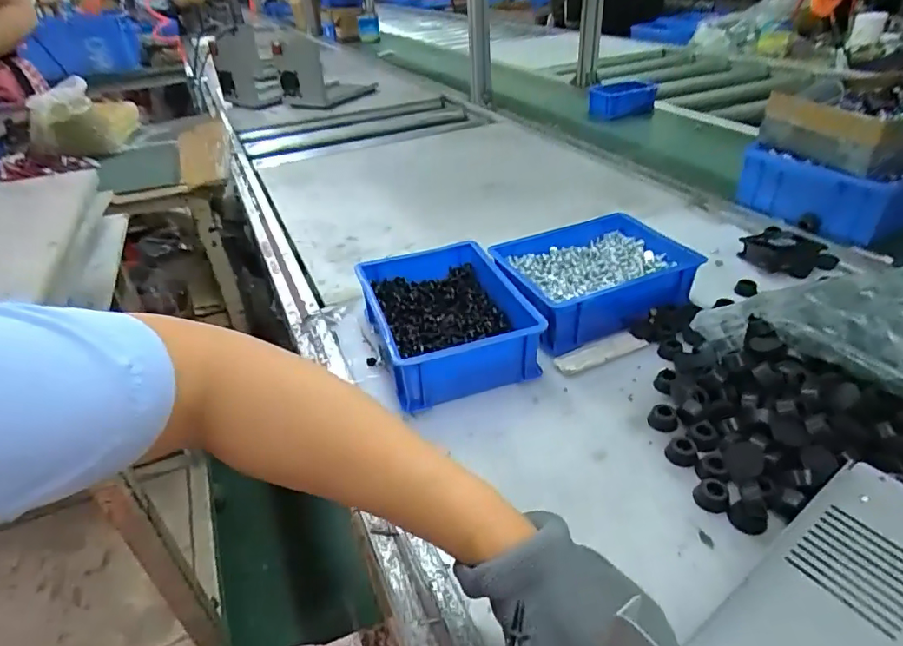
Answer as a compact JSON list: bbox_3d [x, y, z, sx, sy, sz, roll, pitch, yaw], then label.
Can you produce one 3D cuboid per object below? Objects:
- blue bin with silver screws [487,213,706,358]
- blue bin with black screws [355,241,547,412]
[{"bbox_3d":[0.160,-0.052,0.607,0.200,0.063,0.162,-14,37,-14],"label":"blue bin with silver screws"},{"bbox_3d":[-0.007,-0.006,0.558,0.148,0.067,0.194,-13,36,-11],"label":"blue bin with black screws"}]

